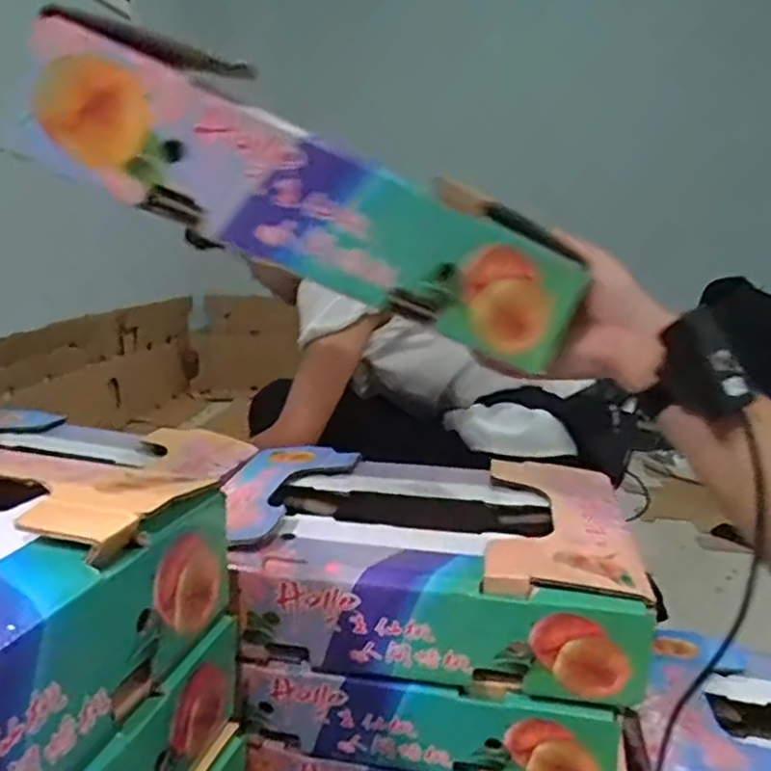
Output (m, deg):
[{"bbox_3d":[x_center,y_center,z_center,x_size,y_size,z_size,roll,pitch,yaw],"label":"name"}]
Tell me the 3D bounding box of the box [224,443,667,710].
[{"bbox_3d":[0.032,0.163,0.658,0.362,0.107,0.246,4,13,8],"label":"box"}]

